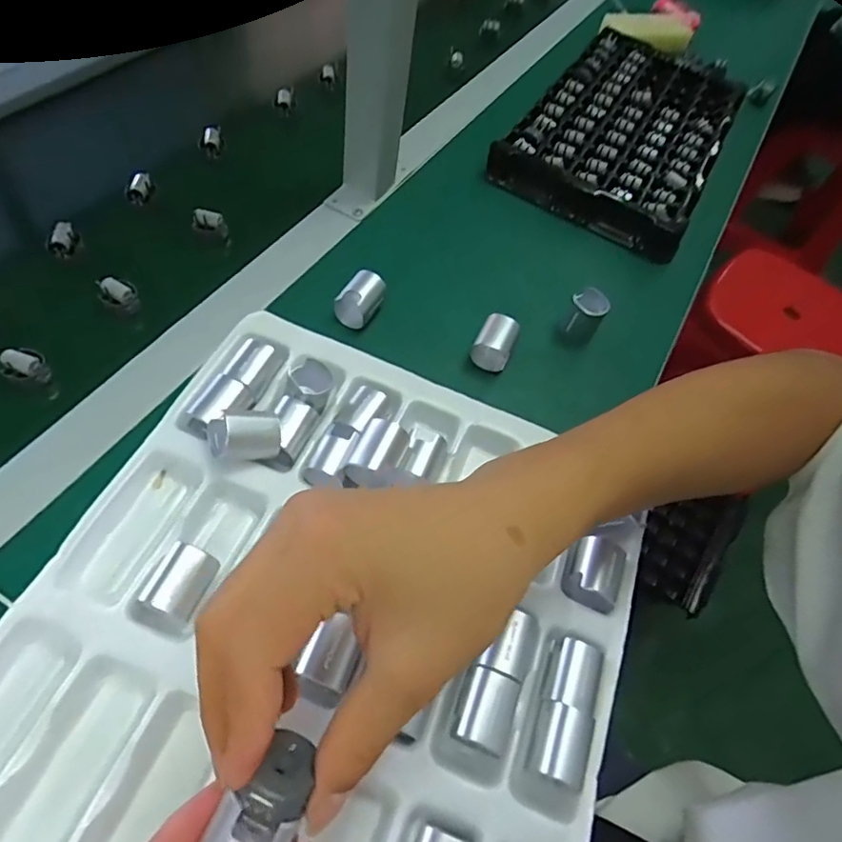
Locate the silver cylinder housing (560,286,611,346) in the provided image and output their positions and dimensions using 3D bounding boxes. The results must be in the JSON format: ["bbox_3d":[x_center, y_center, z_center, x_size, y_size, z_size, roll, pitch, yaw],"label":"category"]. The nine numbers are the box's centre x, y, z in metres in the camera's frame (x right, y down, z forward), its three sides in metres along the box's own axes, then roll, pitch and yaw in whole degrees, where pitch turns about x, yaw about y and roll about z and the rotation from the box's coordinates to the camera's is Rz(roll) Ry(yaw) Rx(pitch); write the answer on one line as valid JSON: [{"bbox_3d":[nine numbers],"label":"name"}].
[{"bbox_3d":[0.138,-0.088,0.477,0.030,0.042,0.031,6,57,-8],"label":"silver cylinder housing"}]

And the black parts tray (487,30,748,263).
[{"bbox_3d":[0.248,-0.348,0.656,0.199,0.037,0.397,30,56,8],"label":"black parts tray"}]

